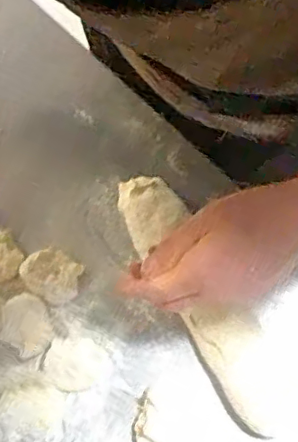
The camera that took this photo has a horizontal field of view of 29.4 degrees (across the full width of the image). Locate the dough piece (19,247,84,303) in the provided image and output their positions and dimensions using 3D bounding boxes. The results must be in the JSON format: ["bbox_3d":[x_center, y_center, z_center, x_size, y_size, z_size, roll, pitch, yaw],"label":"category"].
[{"bbox_3d":[-0.081,0.043,0.464,0.046,0.025,0.039,32,79,9],"label":"dough piece"}]

